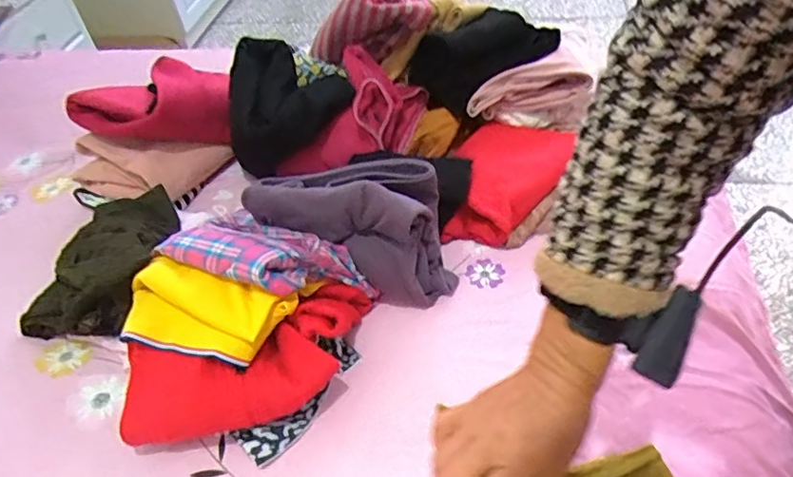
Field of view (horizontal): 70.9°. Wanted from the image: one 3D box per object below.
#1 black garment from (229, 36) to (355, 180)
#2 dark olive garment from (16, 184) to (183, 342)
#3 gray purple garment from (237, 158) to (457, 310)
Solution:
[{"bbox_3d":[-0.161,-0.201,0.809,0.184,0.161,0.113,-23,46,-16],"label":"black garment"},{"bbox_3d":[-0.355,0.025,0.708,0.170,0.116,0.208,8,49,11],"label":"dark olive garment"},{"bbox_3d":[-0.043,-0.013,0.674,0.233,0.141,0.109,9,49,12],"label":"gray purple garment"}]

